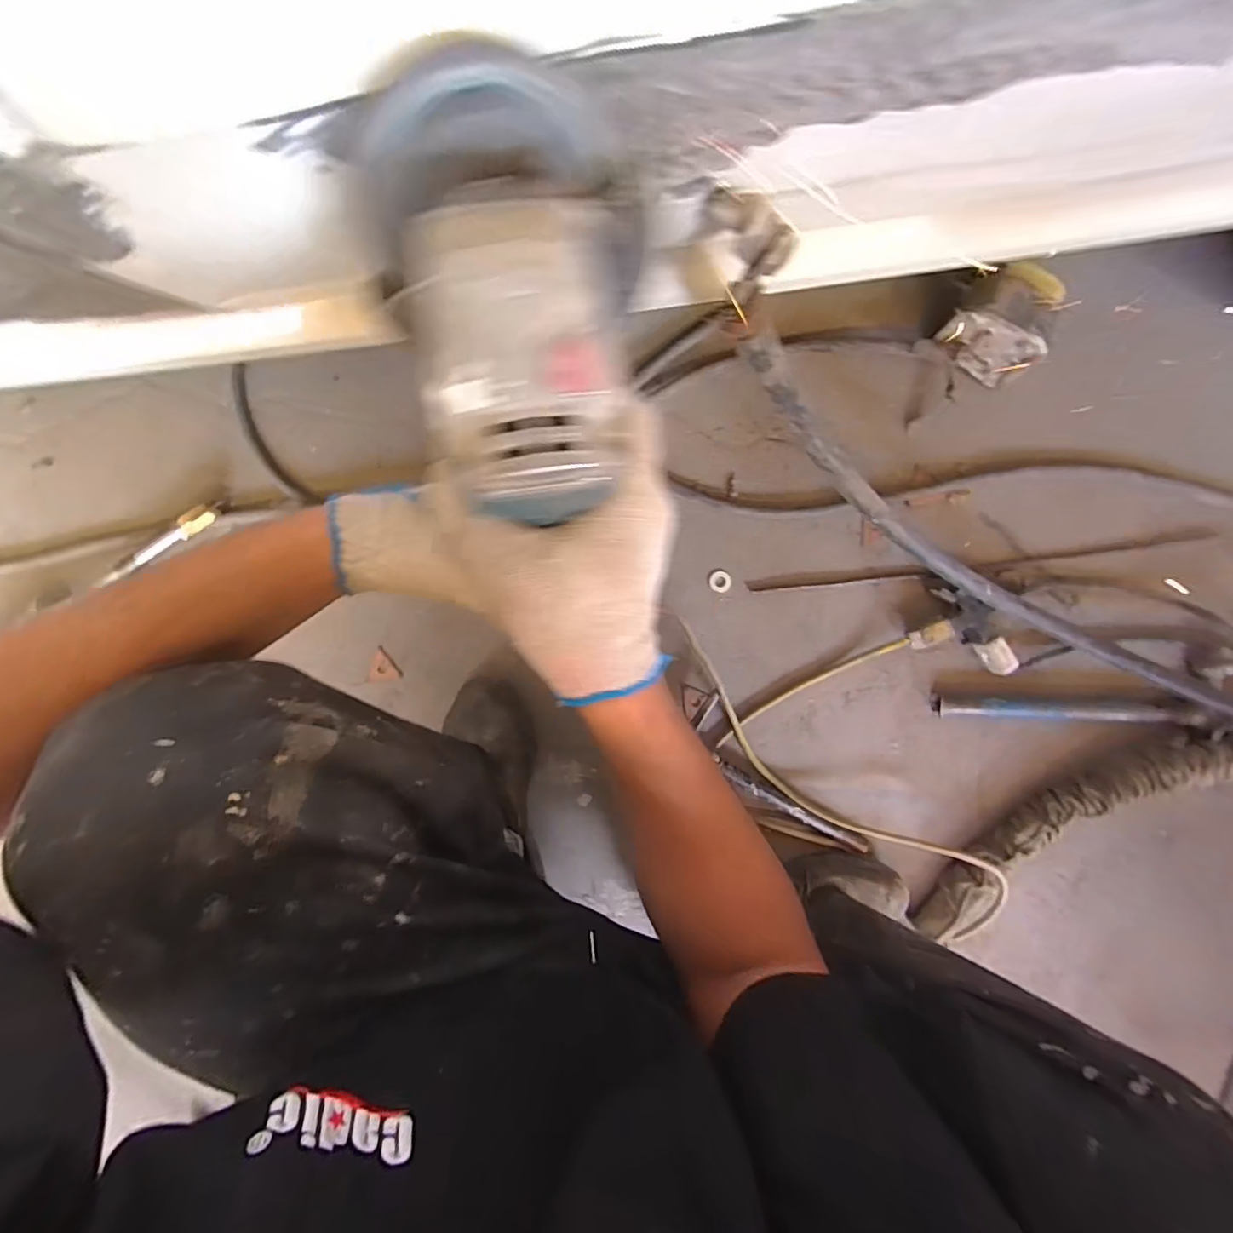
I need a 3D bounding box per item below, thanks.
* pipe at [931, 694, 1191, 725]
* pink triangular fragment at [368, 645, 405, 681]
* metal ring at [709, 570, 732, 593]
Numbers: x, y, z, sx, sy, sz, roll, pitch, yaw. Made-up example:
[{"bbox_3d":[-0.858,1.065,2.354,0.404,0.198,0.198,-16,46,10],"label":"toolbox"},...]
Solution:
[{"bbox_3d":[0.494,0.104,0.593,0.290,0.018,0.024,3,97,2],"label":"pipe"},{"bbox_3d":[-0.270,0.061,0.618,0.040,0.010,0.041,-35,92,5],"label":"pink triangular fragment"},{"bbox_3d":[0.115,-0.038,0.596,0.023,0.004,0.023,0,97,2],"label":"metal ring"}]

